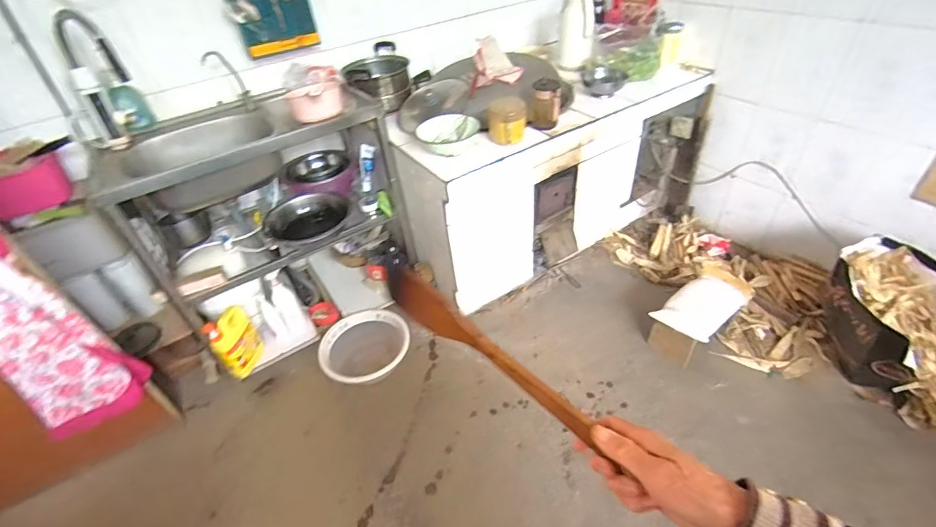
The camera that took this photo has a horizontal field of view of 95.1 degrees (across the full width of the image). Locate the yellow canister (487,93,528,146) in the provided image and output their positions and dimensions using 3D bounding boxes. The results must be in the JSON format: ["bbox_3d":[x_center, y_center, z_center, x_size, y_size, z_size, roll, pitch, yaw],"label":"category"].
[{"bbox_3d":[0.119,-0.435,1.311,0.118,0.110,0.112,0,40,8],"label":"yellow canister"}]

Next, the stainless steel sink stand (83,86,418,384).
[{"bbox_3d":[-0.660,-0.100,1.537,0.865,0.833,0.431,-25,43,-20],"label":"stainless steel sink stand"}]

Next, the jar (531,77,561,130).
[{"bbox_3d":[0.247,-0.501,1.361,0.086,0.138,0.098,2,41,10],"label":"jar"}]

